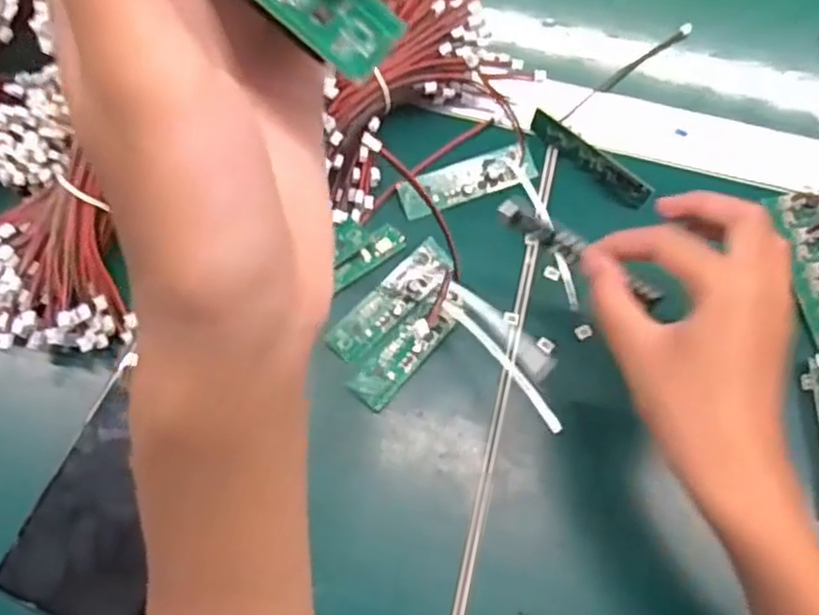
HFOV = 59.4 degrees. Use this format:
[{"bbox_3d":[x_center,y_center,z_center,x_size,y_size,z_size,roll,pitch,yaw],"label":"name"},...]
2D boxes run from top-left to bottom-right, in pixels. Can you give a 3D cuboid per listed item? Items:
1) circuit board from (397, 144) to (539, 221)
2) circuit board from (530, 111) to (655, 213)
[{"bbox_3d":[0.035,-0.076,0.425,0.085,0.005,0.022,-20,72,-10],"label":"circuit board"},{"bbox_3d":[0.106,-0.088,0.424,0.082,0.016,0.009,42,73,12],"label":"circuit board"}]

